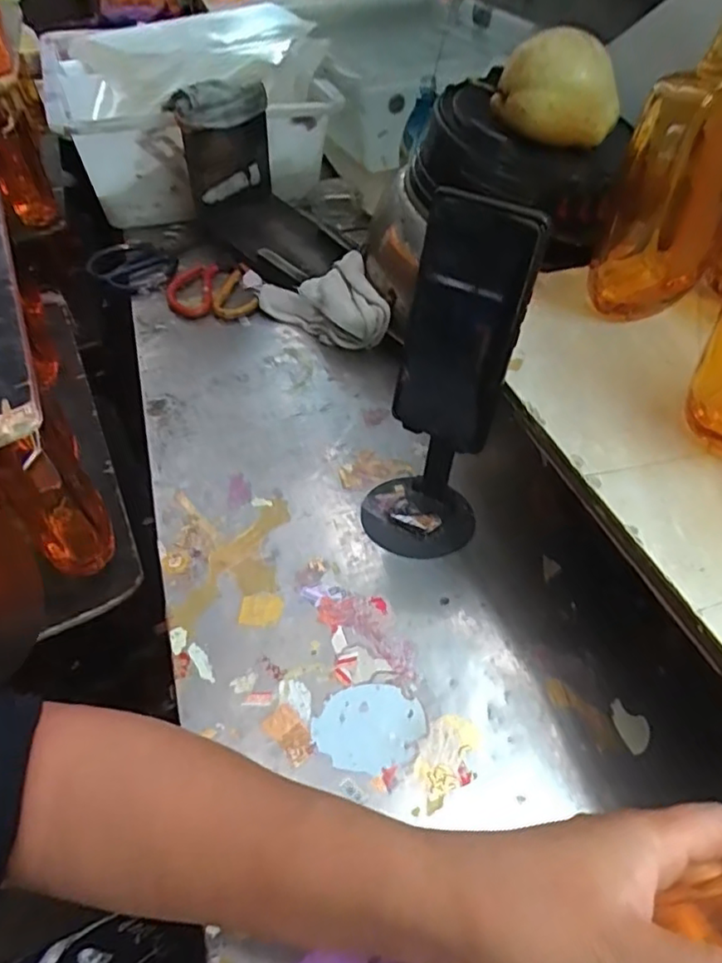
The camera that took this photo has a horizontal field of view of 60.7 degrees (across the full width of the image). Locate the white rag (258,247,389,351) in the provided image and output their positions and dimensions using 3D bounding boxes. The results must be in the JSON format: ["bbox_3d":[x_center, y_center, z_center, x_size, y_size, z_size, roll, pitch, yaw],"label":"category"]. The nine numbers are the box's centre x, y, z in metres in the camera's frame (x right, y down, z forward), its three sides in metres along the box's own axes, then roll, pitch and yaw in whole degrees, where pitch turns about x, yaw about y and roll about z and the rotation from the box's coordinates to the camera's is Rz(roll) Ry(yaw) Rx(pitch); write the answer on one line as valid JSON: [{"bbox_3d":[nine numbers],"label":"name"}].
[{"bbox_3d":[-0.045,-0.196,0.691,0.123,0.062,0.120,-10,48,-11],"label":"white rag"}]

